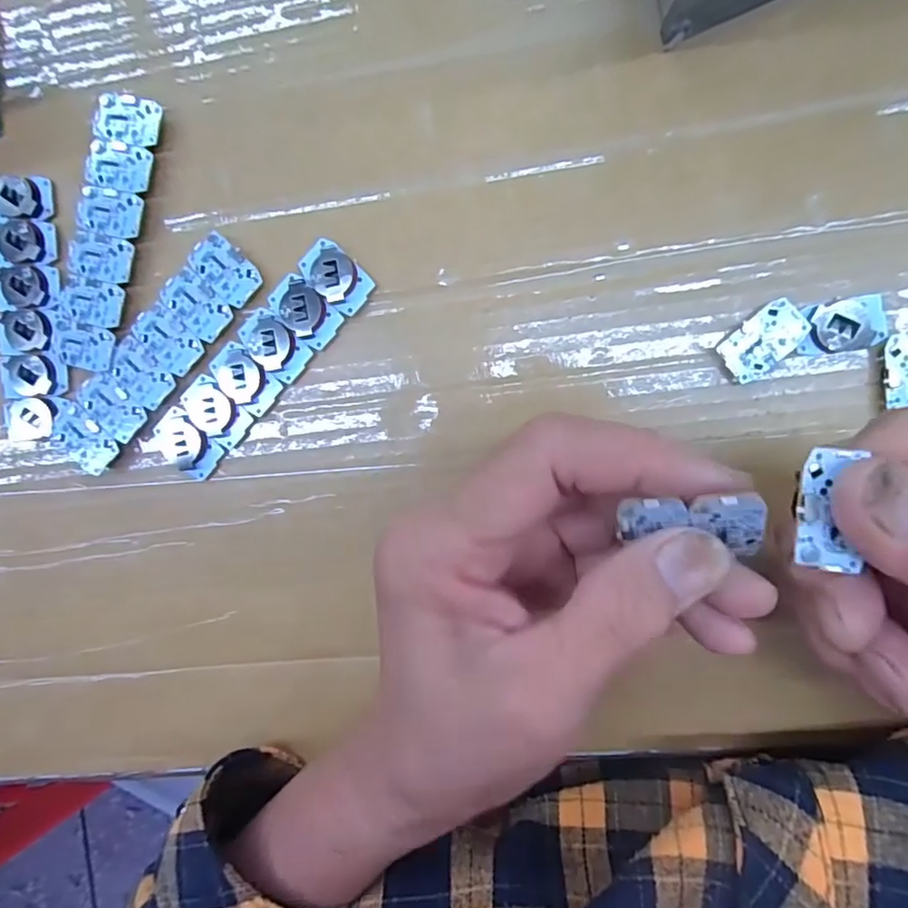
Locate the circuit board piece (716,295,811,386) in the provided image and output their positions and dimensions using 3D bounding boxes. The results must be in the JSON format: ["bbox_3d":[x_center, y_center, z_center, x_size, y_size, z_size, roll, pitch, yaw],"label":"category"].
[{"bbox_3d":[0.110,-0.041,0.204,0.029,0.005,0.018,-39,89,9],"label":"circuit board piece"}]

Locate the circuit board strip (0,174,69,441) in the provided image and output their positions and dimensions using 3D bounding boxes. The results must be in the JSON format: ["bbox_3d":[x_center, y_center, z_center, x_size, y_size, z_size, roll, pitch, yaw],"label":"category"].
[{"bbox_3d":[-0.177,-0.060,0.235,0.029,0.005,0.106,-3,94,8],"label":"circuit board strip"}]

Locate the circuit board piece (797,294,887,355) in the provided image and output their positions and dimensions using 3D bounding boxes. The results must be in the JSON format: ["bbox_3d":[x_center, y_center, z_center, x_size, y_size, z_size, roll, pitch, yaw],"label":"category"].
[{"bbox_3d":[0.136,-0.045,0.200,0.028,0.005,0.017,-12,93,8],"label":"circuit board piece"}]

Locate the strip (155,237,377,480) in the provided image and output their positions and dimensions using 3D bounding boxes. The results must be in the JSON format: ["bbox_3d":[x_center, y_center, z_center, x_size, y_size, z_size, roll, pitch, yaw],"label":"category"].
[{"bbox_3d":[-0.077,-0.037,0.225,0.028,0.008,0.106,45,99,2],"label":"strip"}]

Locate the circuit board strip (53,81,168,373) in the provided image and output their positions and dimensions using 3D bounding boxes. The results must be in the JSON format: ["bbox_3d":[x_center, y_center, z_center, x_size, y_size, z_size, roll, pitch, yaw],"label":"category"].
[{"bbox_3d":[-0.141,-0.089,0.229,0.028,0.006,0.107,15,97,6],"label":"circuit board strip"}]

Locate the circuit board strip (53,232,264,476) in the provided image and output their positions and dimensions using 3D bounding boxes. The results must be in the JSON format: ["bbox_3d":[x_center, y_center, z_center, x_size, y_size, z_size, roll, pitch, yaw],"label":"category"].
[{"bbox_3d":[-0.122,-0.039,0.228,0.030,0.006,0.108,44,99,2],"label":"circuit board strip"}]

